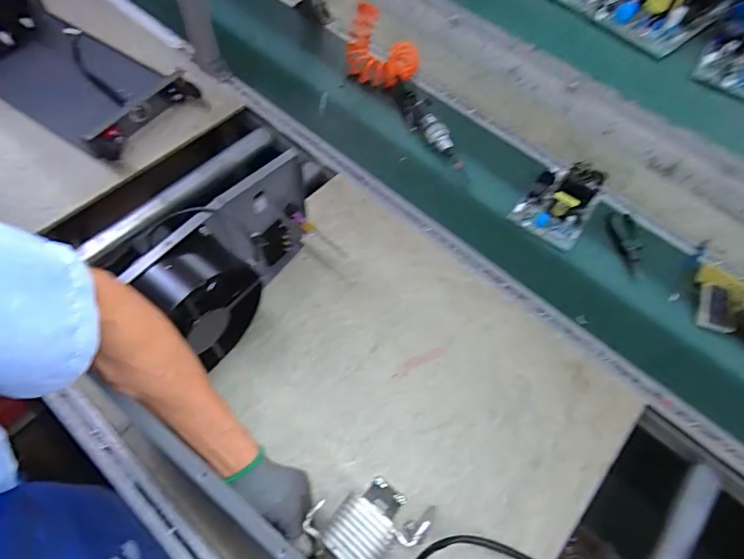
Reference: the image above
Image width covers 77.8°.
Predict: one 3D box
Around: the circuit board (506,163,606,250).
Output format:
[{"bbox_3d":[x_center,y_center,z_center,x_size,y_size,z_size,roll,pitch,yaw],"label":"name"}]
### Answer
[{"bbox_3d":[0.379,-0.164,0.925,0.134,0.050,0.174,33,63,14],"label":"circuit board"}]

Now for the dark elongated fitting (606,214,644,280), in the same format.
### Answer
[{"bbox_3d":[0.504,-0.069,0.910,0.062,0.013,0.144,-3,61,-6],"label":"dark elongated fitting"}]

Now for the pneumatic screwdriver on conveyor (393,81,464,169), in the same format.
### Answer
[{"bbox_3d":[0.121,-0.349,1.024,0.054,0.039,0.285,-23,65,-16],"label":"pneumatic screwdriver on conveyor"}]

